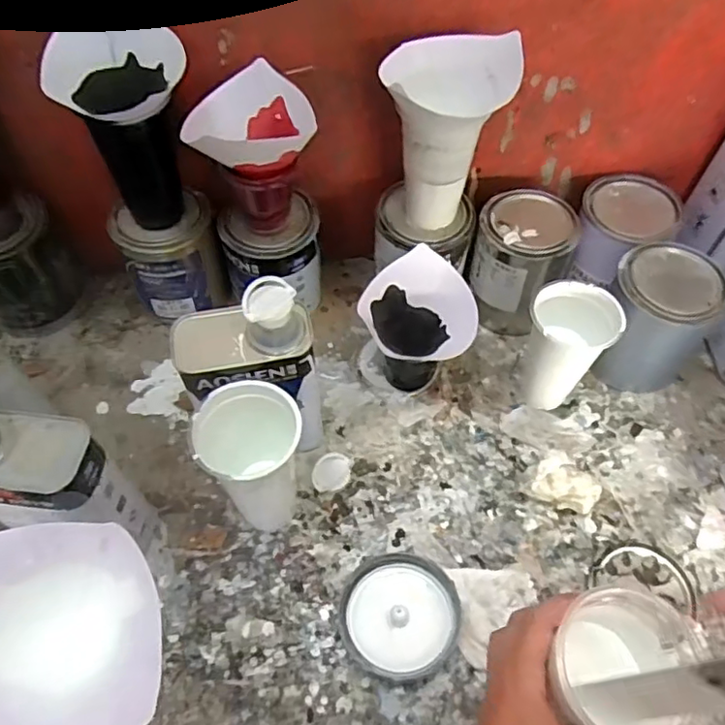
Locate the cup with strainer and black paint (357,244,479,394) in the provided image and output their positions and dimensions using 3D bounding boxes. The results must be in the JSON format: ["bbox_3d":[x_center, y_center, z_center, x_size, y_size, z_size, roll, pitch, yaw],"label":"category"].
[{"bbox_3d":[0.055,-0.031,0.649,0.108,0.136,0.107,1,57,-1],"label":"cup with strainer and black paint"}]

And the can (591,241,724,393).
[{"bbox_3d":[0.317,-0.045,0.664,0.103,0.138,0.110,1,57,-1],"label":"can"}]

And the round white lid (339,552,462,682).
[{"bbox_3d":[0.034,0.225,0.544,0.101,0.032,0.102,-9,58,-7],"label":"round white lid"}]

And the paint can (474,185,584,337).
[{"bbox_3d":[0.183,-0.115,0.710,0.104,0.141,0.100,1,57,-1],"label":"paint can"}]

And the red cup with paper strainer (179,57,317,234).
[{"bbox_3d":[-0.106,-0.201,0.602,0.111,0.130,0.089,-8,58,-7],"label":"red cup with paper strainer"}]

